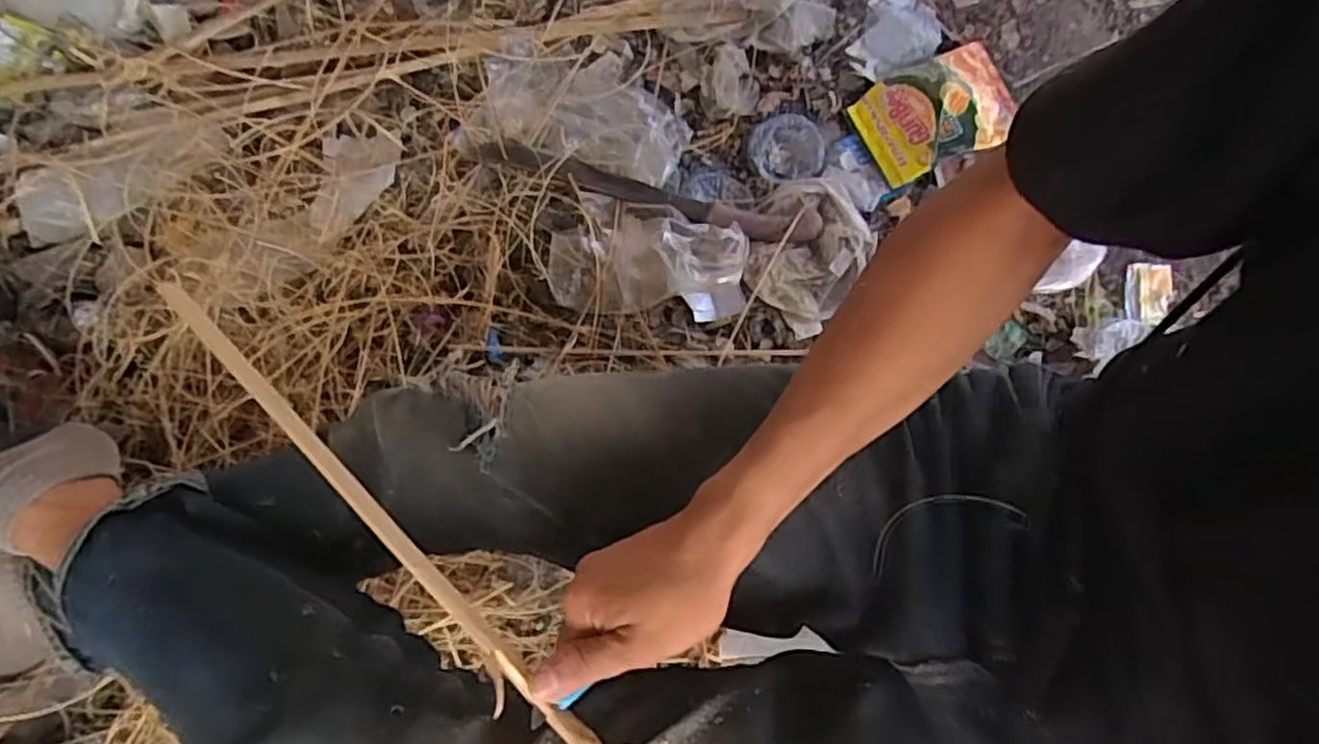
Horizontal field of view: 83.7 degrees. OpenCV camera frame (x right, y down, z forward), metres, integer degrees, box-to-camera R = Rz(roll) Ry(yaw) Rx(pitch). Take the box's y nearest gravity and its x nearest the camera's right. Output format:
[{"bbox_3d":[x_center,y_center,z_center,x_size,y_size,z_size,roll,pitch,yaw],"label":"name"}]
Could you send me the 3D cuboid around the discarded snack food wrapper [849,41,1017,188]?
[{"bbox_3d":[0.336,-0.315,0.882,0.172,0.046,0.131,-24,72,-11],"label":"discarded snack food wrapper"}]

